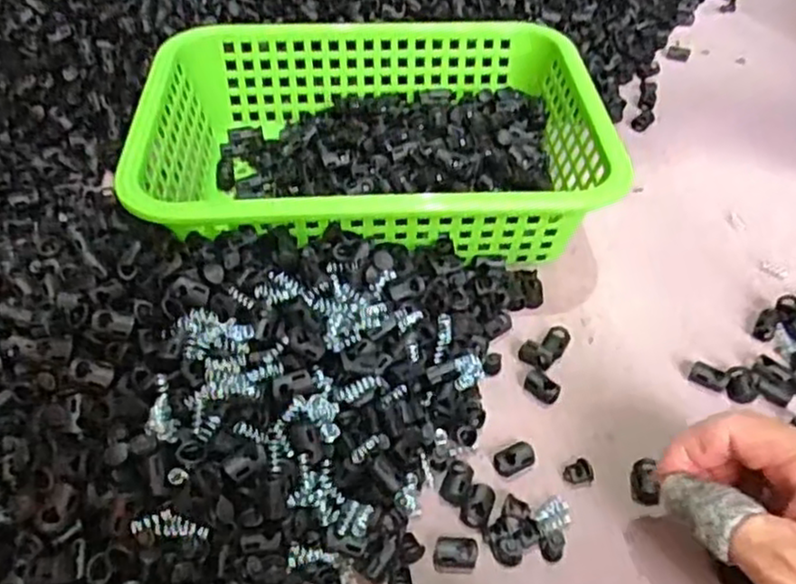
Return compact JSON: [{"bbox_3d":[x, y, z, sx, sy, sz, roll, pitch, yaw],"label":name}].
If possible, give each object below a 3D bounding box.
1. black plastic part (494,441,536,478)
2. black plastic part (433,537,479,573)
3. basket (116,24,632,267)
[{"bbox_3d":[0.060,0.086,0.370,0.020,0.008,0.014,-16,48,-18],"label":"black plastic part"},{"bbox_3d":[0.027,0.122,0.335,0.020,0.007,0.014,2,45,-1],"label":"black plastic part"},{"bbox_3d":[-0.017,-0.101,0.493,0.285,0.078,0.200,0,45,-4],"label":"basket"}]

